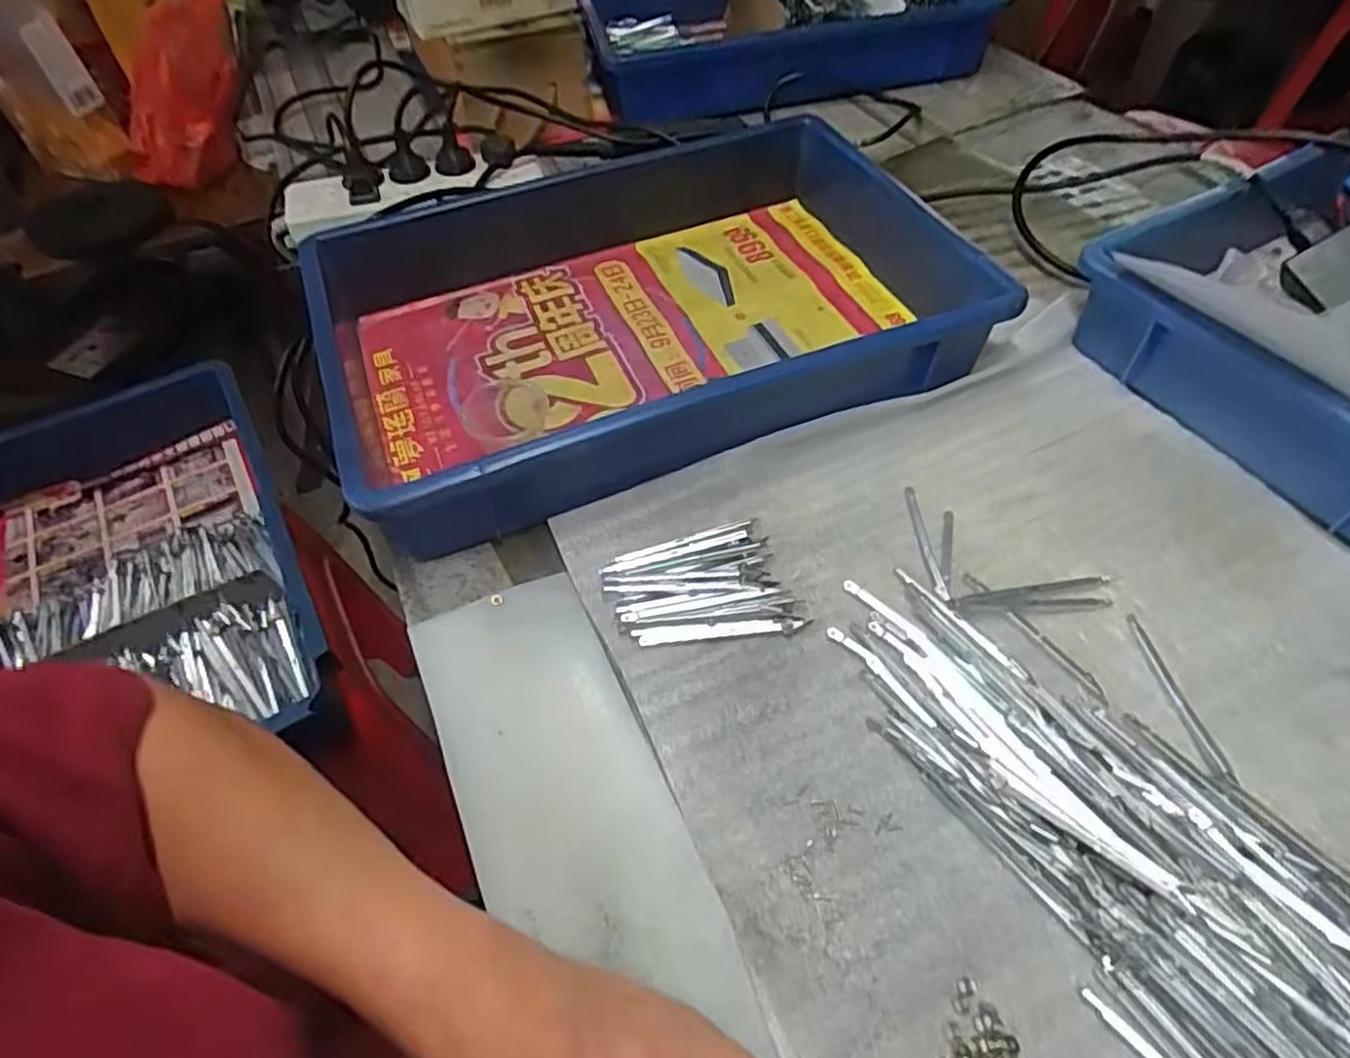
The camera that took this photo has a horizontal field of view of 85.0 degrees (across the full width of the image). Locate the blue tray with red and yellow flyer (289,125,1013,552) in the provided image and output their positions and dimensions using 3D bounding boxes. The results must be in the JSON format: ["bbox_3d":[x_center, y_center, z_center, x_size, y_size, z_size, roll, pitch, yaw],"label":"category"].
[{"bbox_3d":[-0.021,-0.160,0.535,0.419,0.076,0.292,-19,54,-11],"label":"blue tray with red and yellow flyer"}]

